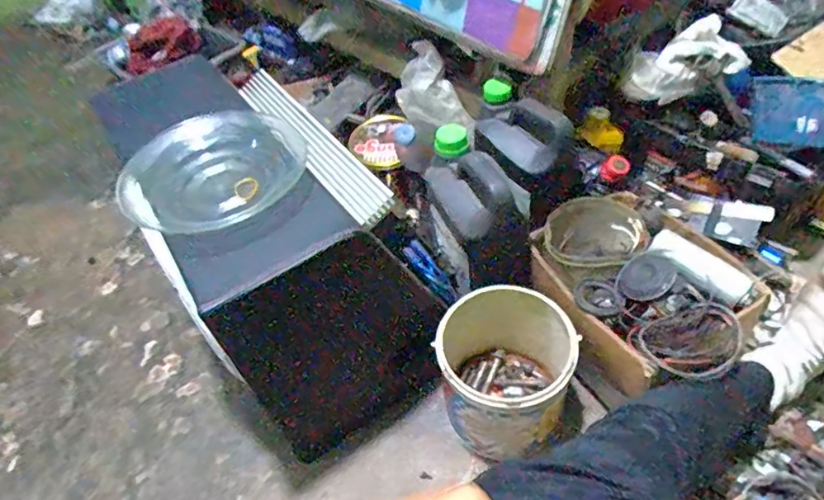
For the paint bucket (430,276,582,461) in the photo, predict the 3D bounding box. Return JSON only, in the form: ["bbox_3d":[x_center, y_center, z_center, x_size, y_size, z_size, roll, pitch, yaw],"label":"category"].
[{"bbox_3d":[0.128,0.178,0.745,0.177,0.182,0.179,-3,49,4],"label":"paint bucket"}]

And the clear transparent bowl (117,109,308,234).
[{"bbox_3d":[-0.230,-0.090,0.622,0.202,0.055,0.202,-3,49,4],"label":"clear transparent bowl"}]

